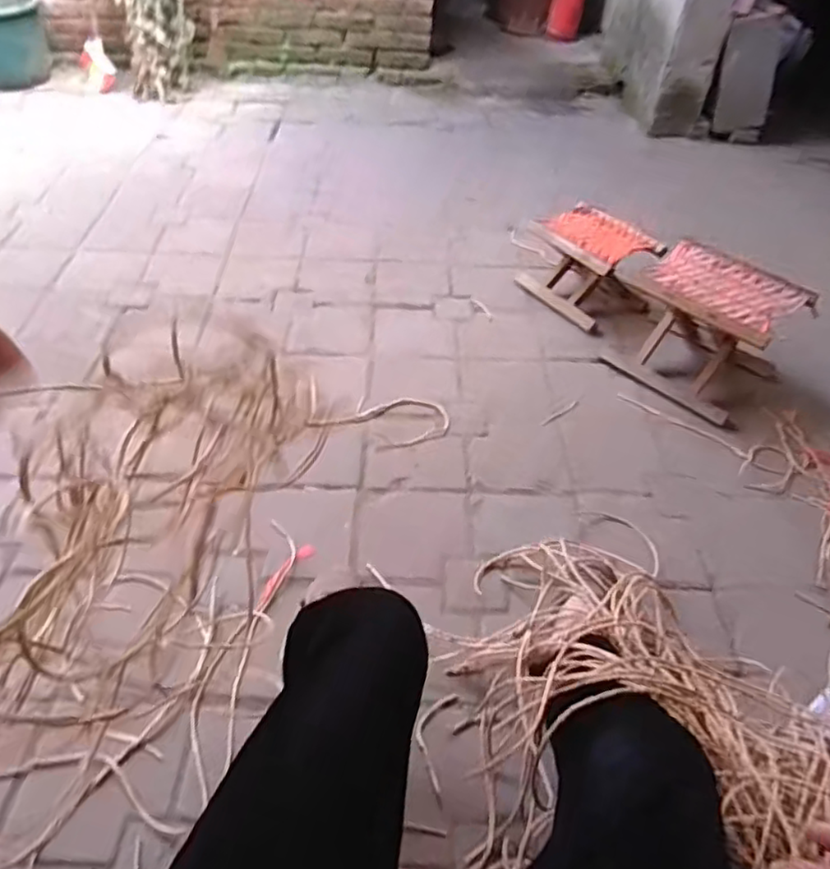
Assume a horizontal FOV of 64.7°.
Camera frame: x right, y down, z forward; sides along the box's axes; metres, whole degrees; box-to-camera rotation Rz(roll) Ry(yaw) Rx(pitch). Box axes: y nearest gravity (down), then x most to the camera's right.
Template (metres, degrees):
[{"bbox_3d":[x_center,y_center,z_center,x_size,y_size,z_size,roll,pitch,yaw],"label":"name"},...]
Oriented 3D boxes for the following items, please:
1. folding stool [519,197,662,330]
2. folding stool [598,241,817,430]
[{"bbox_3d":[0.438,-0.430,1.693,0.247,0.201,0.288,-20,50,-25],"label":"folding stool"},{"bbox_3d":[0.648,-0.245,1.499,0.299,0.239,0.336,-32,56,-33],"label":"folding stool"}]

